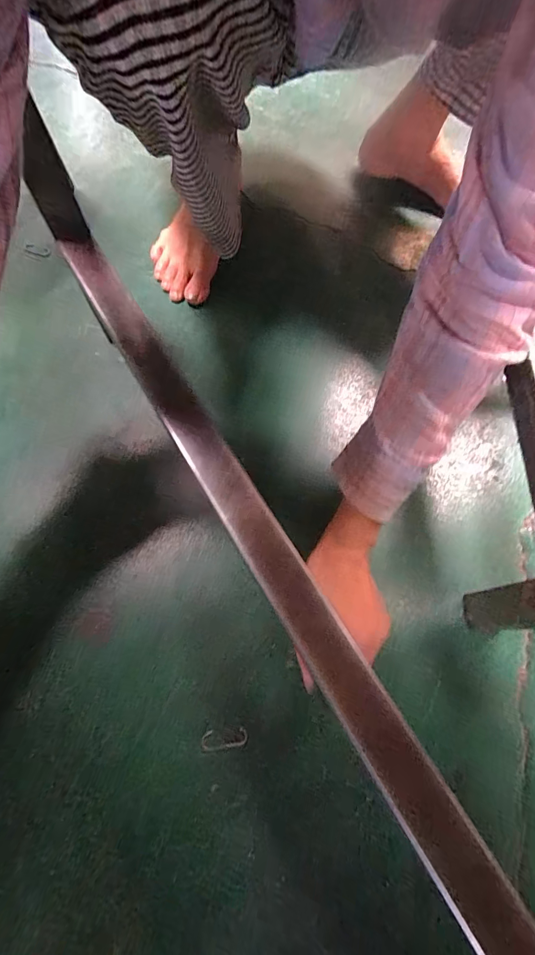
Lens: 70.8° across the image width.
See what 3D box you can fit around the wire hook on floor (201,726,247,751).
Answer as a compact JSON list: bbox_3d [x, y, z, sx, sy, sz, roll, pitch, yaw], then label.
[{"bbox_3d":[-0.035,0.210,0.302,0.037,0.005,0.014,-9,69,-4],"label":"wire hook on floor"}]

